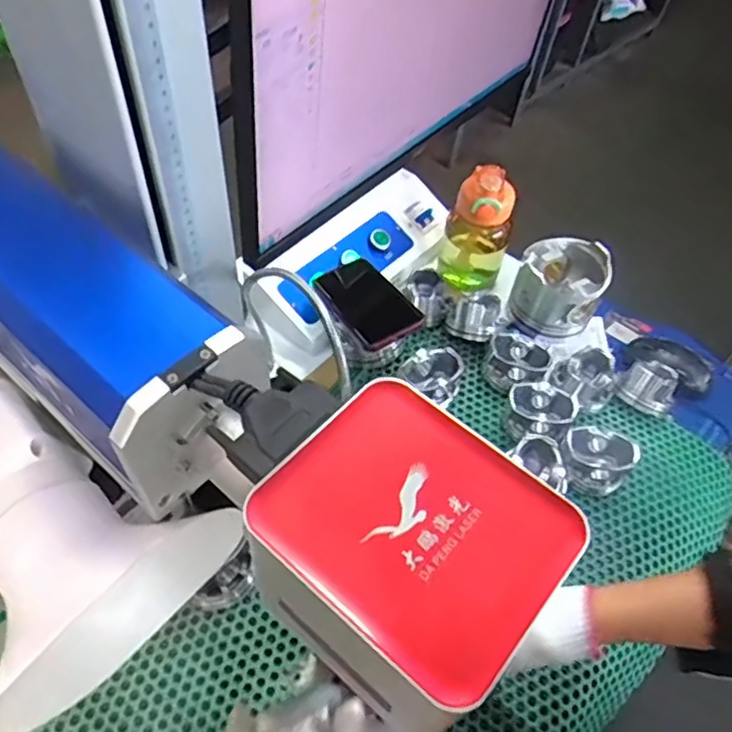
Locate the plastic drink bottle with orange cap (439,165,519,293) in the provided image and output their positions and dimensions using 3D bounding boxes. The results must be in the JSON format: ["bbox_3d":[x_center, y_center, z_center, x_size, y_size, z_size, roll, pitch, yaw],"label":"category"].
[{"bbox_3d":[0.155,-0.190,0.862,0.085,0.187,0.099,15,52,7],"label":"plastic drink bottle with orange cap"}]

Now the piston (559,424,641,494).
[{"bbox_3d":[0.249,0.103,0.684,0.075,0.047,0.055,21,53,11],"label":"piston"}]

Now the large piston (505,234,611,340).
[{"bbox_3d":[0.256,-0.107,0.833,0.107,0.084,0.103,2,52,-3],"label":"large piston"}]

